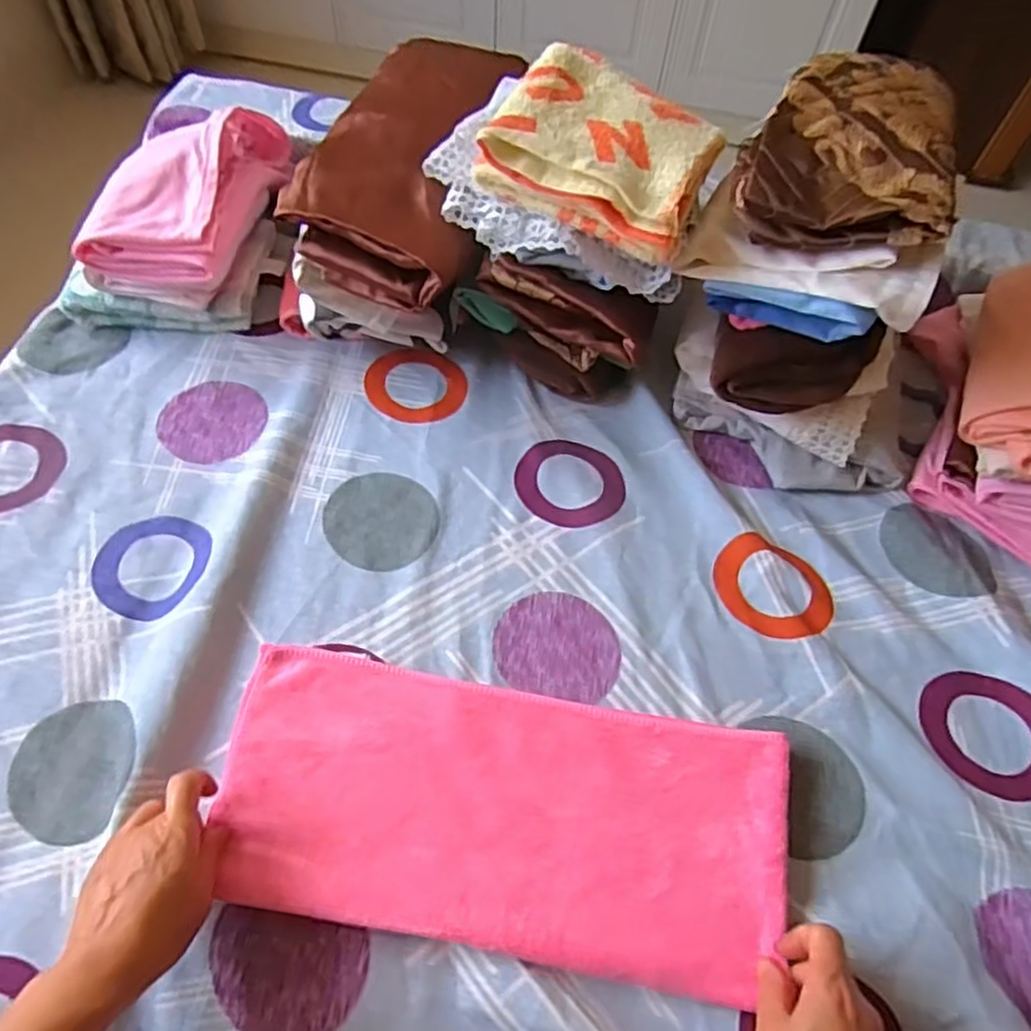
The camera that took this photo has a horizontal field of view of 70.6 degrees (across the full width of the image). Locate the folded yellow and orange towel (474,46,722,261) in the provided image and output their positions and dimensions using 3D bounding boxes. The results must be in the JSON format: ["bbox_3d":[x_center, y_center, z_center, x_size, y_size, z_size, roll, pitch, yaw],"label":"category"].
[{"bbox_3d":[0.071,-0.280,0.548,0.151,0.050,0.155,21,59,10],"label":"folded yellow and orange towel"}]

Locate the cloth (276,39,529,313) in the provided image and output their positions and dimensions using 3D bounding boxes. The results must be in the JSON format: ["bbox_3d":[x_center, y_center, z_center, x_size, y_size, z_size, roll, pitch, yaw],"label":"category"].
[{"bbox_3d":[-0.087,-0.311,0.624,0.153,0.080,0.273,12,57,4],"label":"cloth"}]

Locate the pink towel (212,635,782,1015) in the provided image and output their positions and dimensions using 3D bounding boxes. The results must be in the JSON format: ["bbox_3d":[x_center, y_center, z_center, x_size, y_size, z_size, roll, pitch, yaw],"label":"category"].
[{"bbox_3d":[-0.009,0.191,0.474,0.361,0.011,0.159,10,59,3],"label":"pink towel"}]

